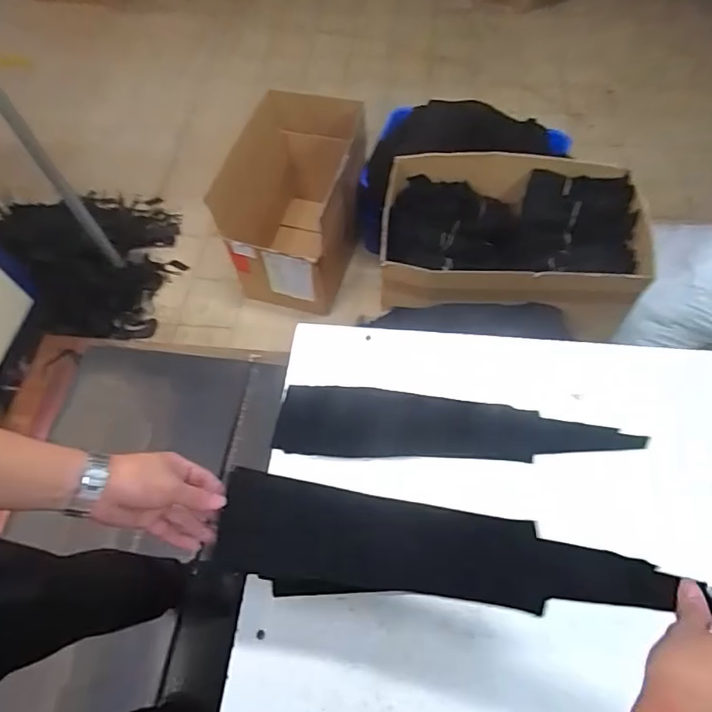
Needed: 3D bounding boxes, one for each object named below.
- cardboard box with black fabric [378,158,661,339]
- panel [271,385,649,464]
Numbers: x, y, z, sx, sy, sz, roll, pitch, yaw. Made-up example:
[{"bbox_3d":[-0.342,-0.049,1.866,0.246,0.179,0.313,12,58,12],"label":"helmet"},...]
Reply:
[{"bbox_3d":[0.361,-0.296,1.183,0.603,0.169,0.416,5,60,8],"label":"cardboard box with black fabric"},{"bbox_3d":[0.129,0.099,0.690,0.472,0.009,0.101,2,60,6],"label":"panel"}]

